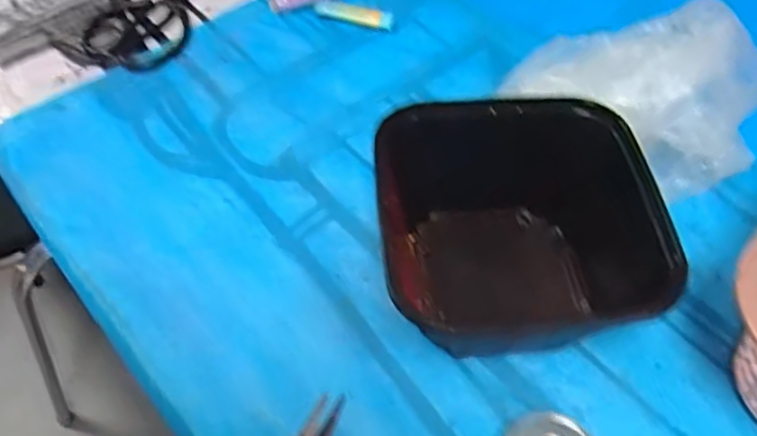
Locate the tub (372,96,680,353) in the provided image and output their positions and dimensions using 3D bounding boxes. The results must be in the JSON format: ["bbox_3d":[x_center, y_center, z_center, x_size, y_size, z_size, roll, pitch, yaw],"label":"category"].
[{"bbox_3d":[0.094,0.012,0.463,0.177,0.108,0.162,-2,53,-2],"label":"tub"}]

